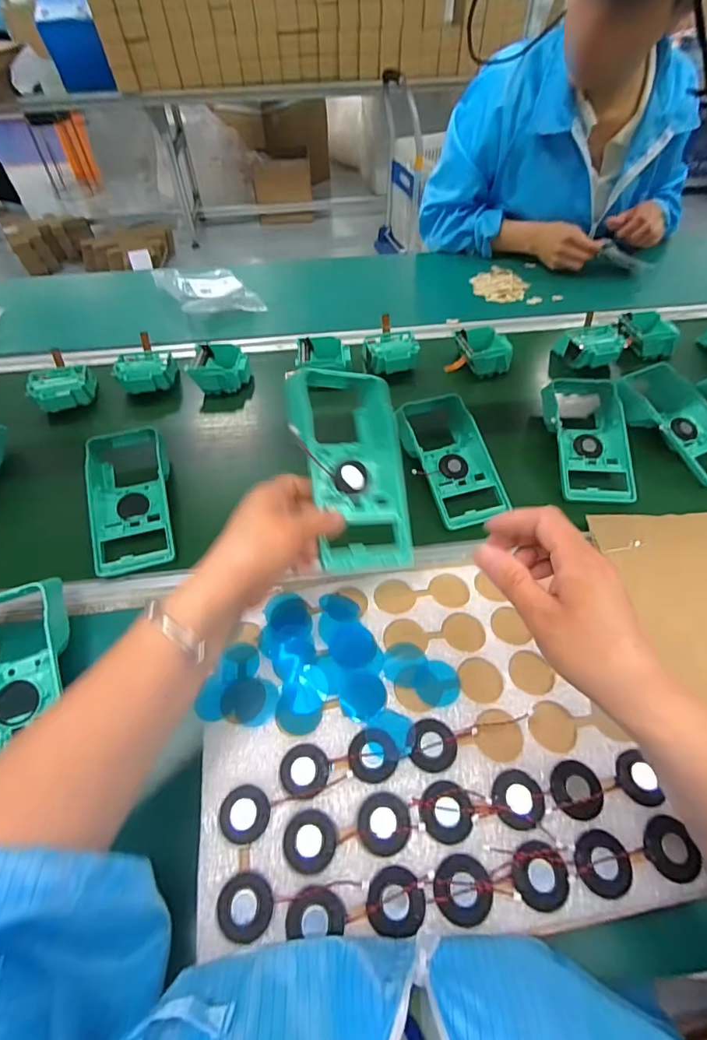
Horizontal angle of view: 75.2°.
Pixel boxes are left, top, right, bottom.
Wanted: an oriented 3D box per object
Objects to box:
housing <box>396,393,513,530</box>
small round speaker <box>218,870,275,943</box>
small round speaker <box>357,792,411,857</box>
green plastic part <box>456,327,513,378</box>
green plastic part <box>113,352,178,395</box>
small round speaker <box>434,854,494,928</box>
[{"bbox_3d":[0.114,-0.076,0.541,0.091,0.048,0.176,-12,52,-11],"label":"housing"},{"bbox_3d":[-0.065,0.233,0.276,0.032,0.004,0.032,1,51,-1],"label":"small round speaker"},{"bbox_3d":[0.020,0.194,0.293,0.032,0.005,0.033,1,51,-1],"label":"small round speaker"},{"bbox_3d":[0.197,-0.253,0.690,0.077,0.038,0.076,-12,52,-11],"label":"green plastic part"},{"bbox_3d":[-0.306,-0.218,0.680,0.080,0.036,0.066,-12,52,-11],"label":"green plastic part"},{"bbox_3d":[0.065,0.221,0.274,0.033,0.004,0.033,1,51,-1],"label":"small round speaker"}]

